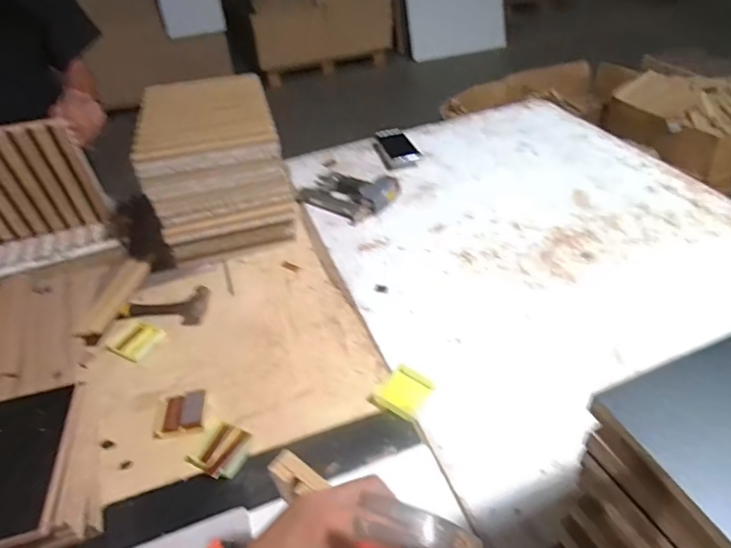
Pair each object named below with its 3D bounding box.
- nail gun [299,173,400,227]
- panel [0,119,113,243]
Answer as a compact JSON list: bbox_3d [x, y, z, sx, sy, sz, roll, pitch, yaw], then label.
[{"bbox_3d":[-0.039,-0.179,1.037,0.196,0.047,0.131,21,47,25],"label":"nail gun"},{"bbox_3d":[-0.711,-0.163,0.911,0.334,0.243,0.027,-18,54,-18],"label":"panel"}]

